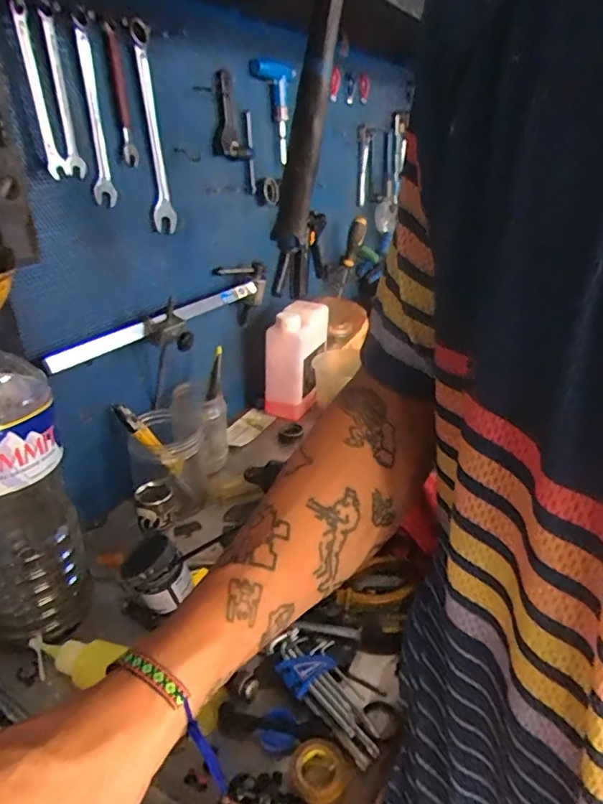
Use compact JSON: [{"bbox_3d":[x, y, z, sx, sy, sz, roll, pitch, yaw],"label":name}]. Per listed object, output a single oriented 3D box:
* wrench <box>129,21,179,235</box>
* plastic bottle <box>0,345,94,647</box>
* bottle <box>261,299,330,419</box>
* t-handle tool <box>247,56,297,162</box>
[{"bbox_3d":[-0.173,-0.314,0.622,0.016,0.215,0.045,1,27,7],"label":"wrench"},{"bbox_3d":[-0.256,0.080,0.461,0.100,0.268,0.105,-21,33,-34],"label":"plastic bottle"},{"bbox_3d":[-0.007,-0.077,0.901,0.077,0.174,0.117,8,28,19],"label":"bottle"},{"bbox_3d":[-0.042,-0.445,0.817,0.018,0.131,0.106,12,30,25],"label":"t-handle tool"}]

